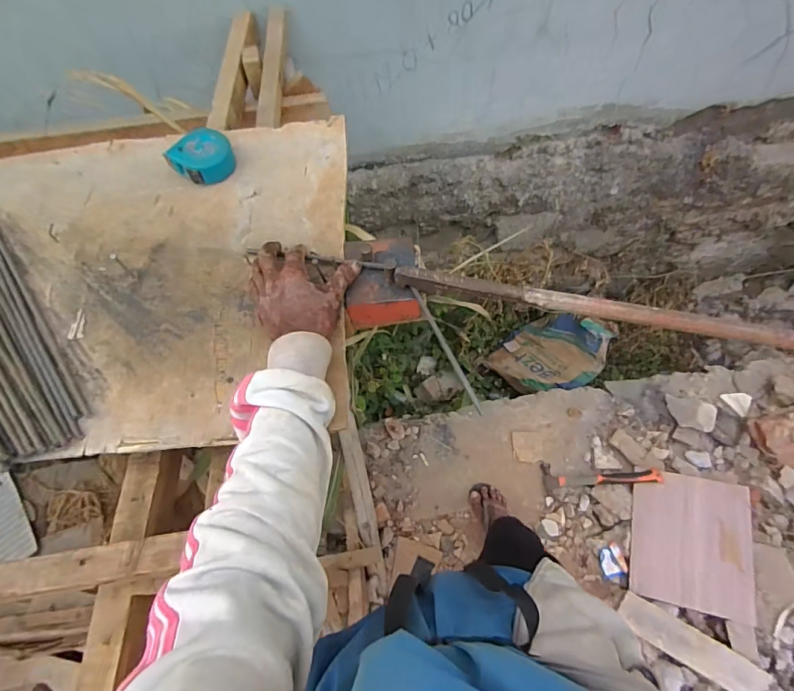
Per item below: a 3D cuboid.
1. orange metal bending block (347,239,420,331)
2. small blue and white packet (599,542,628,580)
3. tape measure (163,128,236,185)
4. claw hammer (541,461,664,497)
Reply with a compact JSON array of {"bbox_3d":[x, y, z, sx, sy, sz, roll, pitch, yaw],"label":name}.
[{"bbox_3d":[-0.020,-0.089,0.561,0.088,0.068,0.101,-6,63,0],"label":"orange metal bending block"},{"bbox_3d":[0.626,0.626,1.265,0.066,0.021,0.095,-3,63,2],"label":"small blue and white packet"},{"bbox_3d":[-0.282,-0.275,0.640,0.070,0.040,0.079,38,71,19],"label":"tape measure"},{"bbox_3d":[0.627,0.408,1.354,0.335,0.029,0.097,-8,62,17],"label":"claw hammer"}]

